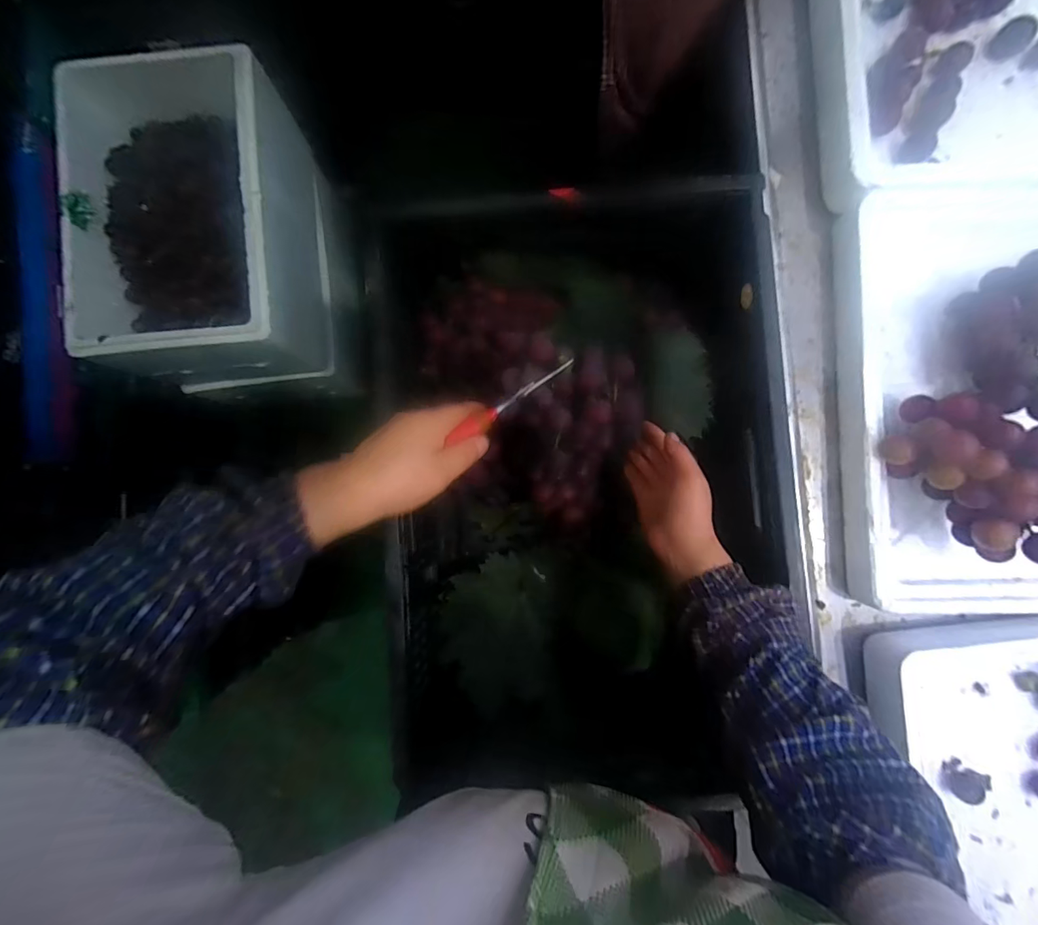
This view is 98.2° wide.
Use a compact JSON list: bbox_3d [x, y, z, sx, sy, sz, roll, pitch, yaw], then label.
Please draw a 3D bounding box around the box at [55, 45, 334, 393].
[{"bbox_3d":[-0.615,-0.450,0.889,0.368,0.269,0.552,-4,86,-1],"label":"box"}]

